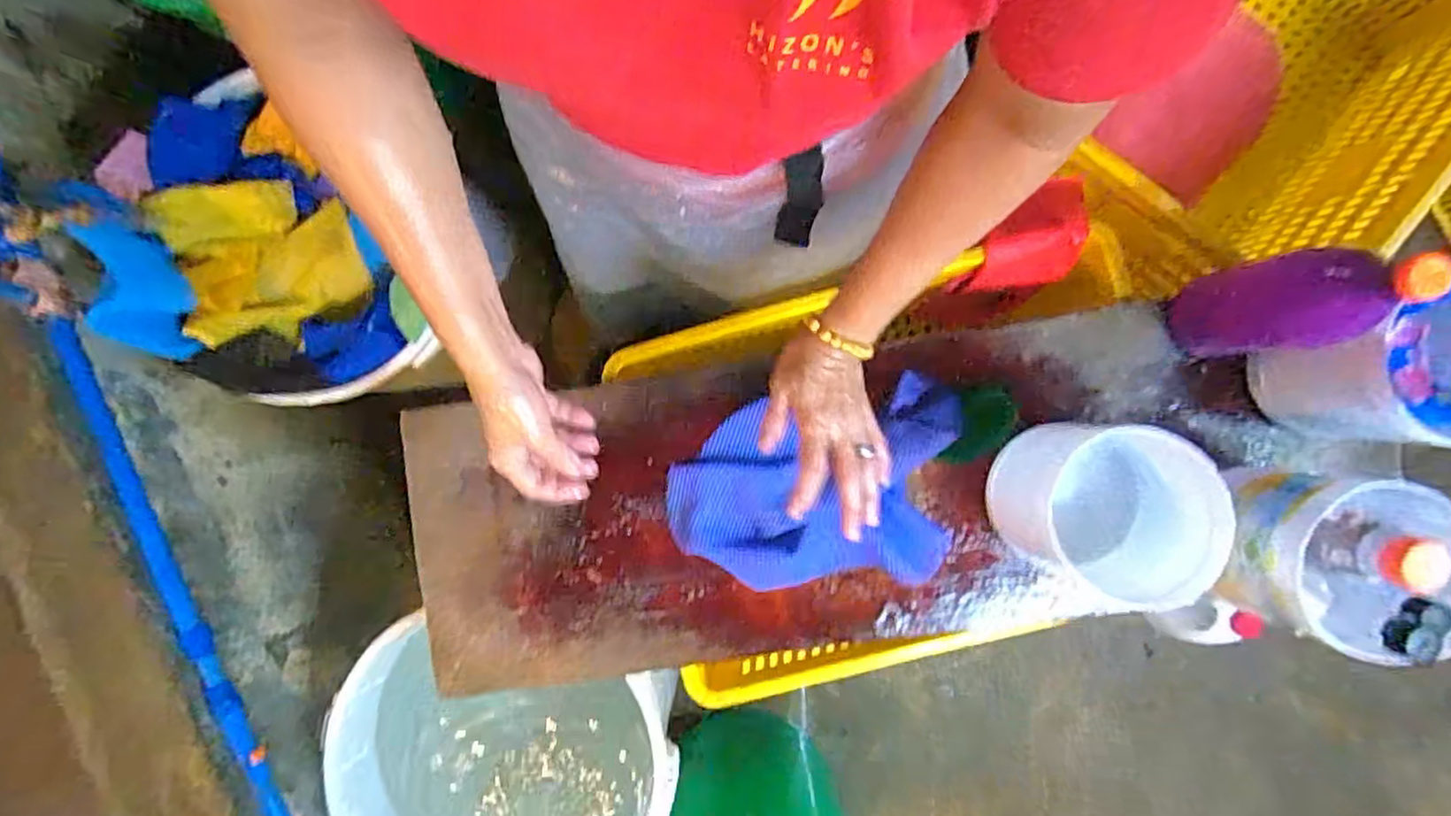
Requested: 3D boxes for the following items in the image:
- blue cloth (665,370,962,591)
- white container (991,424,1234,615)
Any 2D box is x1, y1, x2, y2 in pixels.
[{"bbox_3d":[0.087,0.082,0.709,0.293,0.078,0.203,-3,80,-1],"label":"blue cloth"},{"bbox_3d":[0.350,0.096,0.646,0.141,0.155,0.156,11,80,2],"label":"white container"}]

